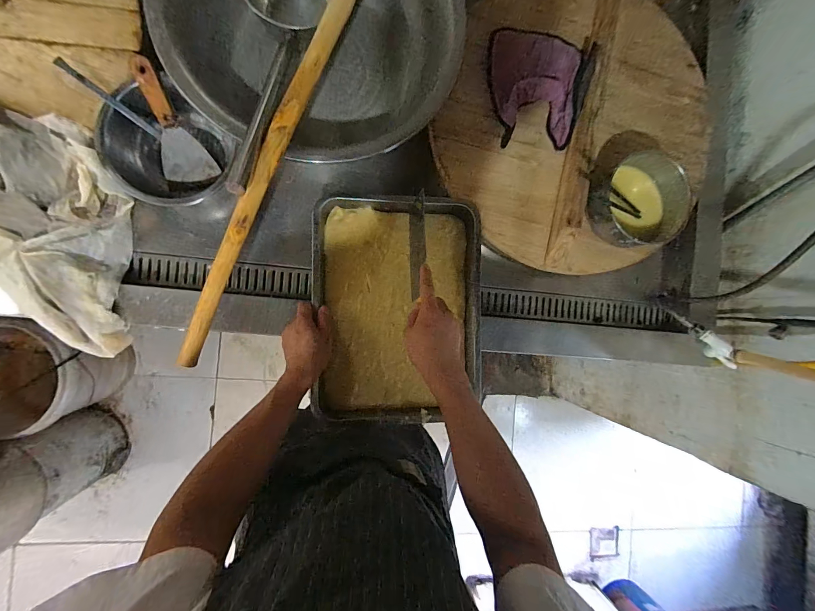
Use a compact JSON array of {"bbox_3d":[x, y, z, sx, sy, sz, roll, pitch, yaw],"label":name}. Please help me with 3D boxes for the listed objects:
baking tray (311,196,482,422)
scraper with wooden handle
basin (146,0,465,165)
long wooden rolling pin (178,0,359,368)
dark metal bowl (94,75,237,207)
[{"bbox_3d":[-0.015,0.006,0.609,0.283,0.030,0.378,0,89,-9],"label":"baking tray"},{"bbox_3d":[-0.388,-0.297,0.574,0.080,0.018,0.178,-16,125,-9],"label":"scraper with wooden handle"},{"bbox_3d":[-0.154,-0.455,0.595,0.438,0.159,0.450,0,89,-9],"label":"basin"},{"bbox_3d":[-0.162,-0.282,0.501,0.027,0.027,0.774,23,85,-8],"label":"long wooden rolling pin"},{"bbox_3d":[-0.398,-0.269,0.586,0.179,0.083,0.170,0,89,-9],"label":"dark metal bowl"}]

